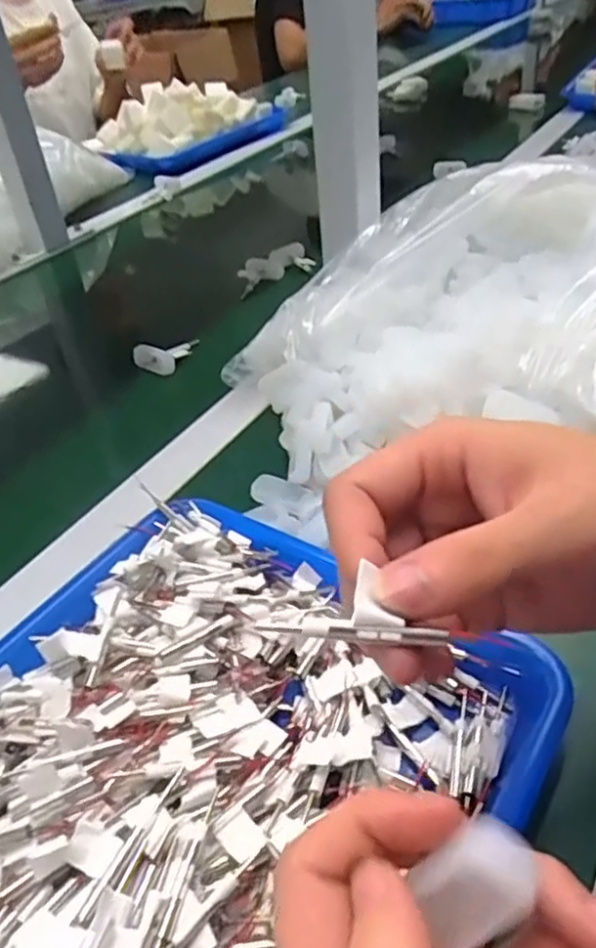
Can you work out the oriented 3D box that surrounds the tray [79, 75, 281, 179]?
[{"bbox_3d":[-0.186,-0.586,1.144,0.201,0.095,0.316,27,50,35],"label":"tray"}]

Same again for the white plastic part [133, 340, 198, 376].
[{"bbox_3d":[-0.113,-0.108,0.613,0.059,0.024,0.027,-27,43,-23],"label":"white plastic part"}]

